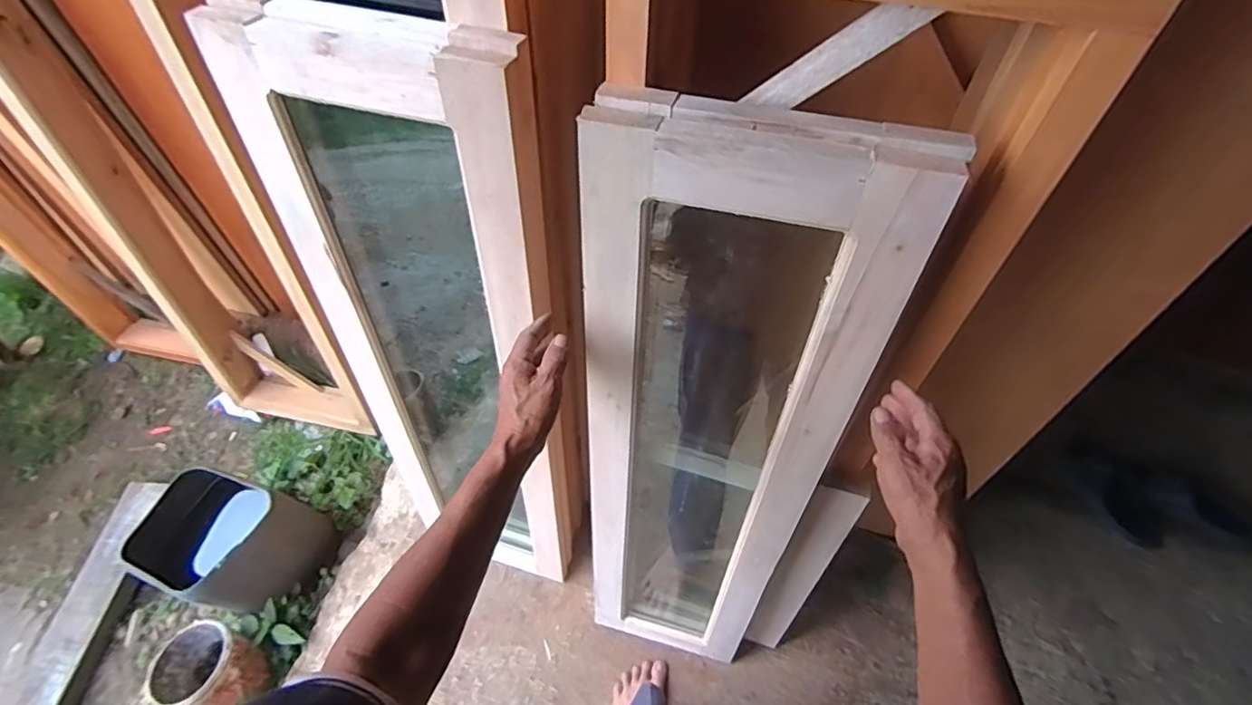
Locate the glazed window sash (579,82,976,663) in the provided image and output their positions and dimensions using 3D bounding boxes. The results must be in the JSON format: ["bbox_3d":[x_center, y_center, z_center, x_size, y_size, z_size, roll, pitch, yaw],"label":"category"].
[{"bbox_3d":[0.110,0.206,0.878,0.309,1.145,0.049,12,46,11],"label":"glazed window sash"}]

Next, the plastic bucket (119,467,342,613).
[{"bbox_3d":[-0.967,0.472,1.421,0.350,0.277,0.275,14,65,10],"label":"plastic bucket"}]

